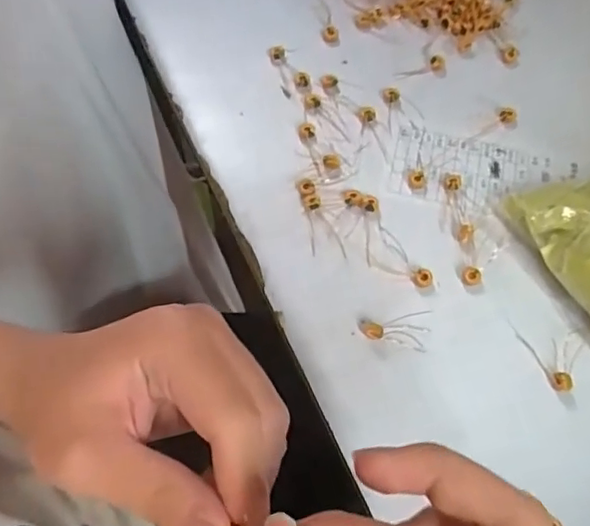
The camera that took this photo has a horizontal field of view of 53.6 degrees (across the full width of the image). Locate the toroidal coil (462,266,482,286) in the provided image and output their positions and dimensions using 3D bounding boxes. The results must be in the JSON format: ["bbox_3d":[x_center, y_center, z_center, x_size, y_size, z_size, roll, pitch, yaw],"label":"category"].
[{"bbox_3d":[0.111,0.008,0.364,0.011,0.007,0.010,0,64,0],"label":"toroidal coil"}]

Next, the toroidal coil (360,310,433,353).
[{"bbox_3d":[0.063,0.042,0.347,0.042,0.007,0.023,-10,64,-5],"label":"toroidal coil"}]

